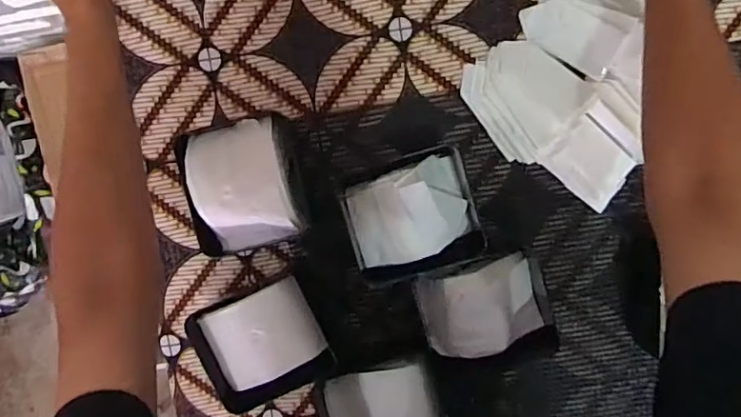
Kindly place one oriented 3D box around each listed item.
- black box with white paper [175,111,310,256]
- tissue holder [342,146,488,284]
[{"bbox_3d":[-0.129,-0.027,0.567,0.108,0.094,0.127,-12,97,4],"label":"black box with white paper"},{"bbox_3d":[0.044,0.011,0.573,0.133,0.082,0.120,-16,96,4],"label":"tissue holder"}]

